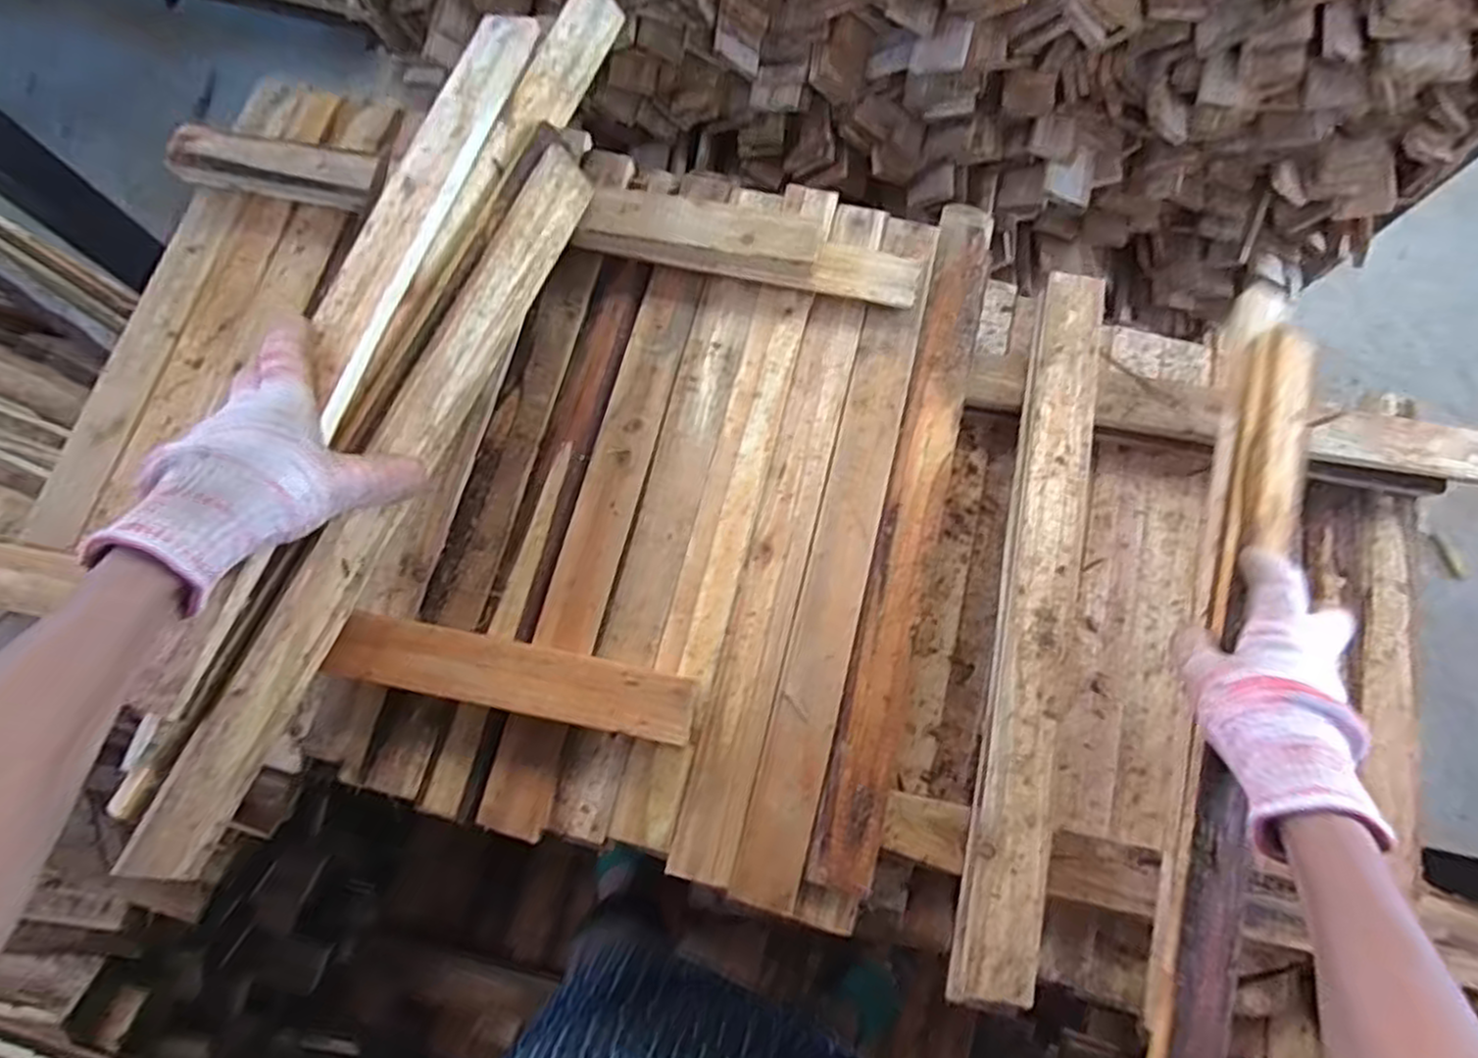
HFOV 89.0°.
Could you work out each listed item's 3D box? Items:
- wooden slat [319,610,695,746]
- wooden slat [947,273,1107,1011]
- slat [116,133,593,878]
[{"bbox_3d":[-0.138,0.091,0.465,0.219,0.014,0.042,10,67,5],"label":"wooden slat"},{"bbox_3d":[0.200,0.045,0.498,0.048,0.011,0.485,12,77,5],"label":"wooden slat"},{"bbox_3d":[-0.213,-0.034,0.465,0.008,0.042,0.491,13,72,34],"label":"slat"}]

